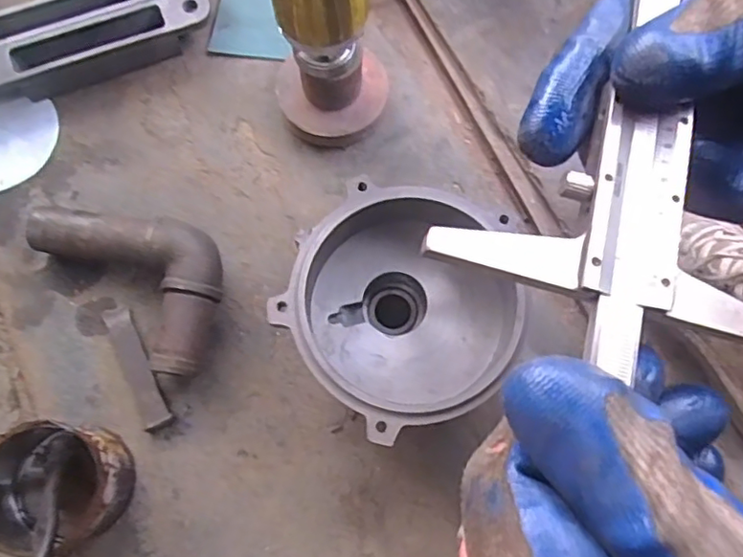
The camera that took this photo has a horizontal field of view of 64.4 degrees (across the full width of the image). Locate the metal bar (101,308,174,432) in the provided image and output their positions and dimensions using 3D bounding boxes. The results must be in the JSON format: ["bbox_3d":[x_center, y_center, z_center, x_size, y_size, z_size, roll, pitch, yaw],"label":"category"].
[{"bbox_3d":[-0.225,0.085,0.561,0.028,0.010,0.123,-27,77,-7],"label":"metal bar"}]

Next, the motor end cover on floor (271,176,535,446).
[{"bbox_3d":[0.027,0.029,0.531,0.182,0.116,0.190,-42,79,-10],"label":"motor end cover on floor"}]

